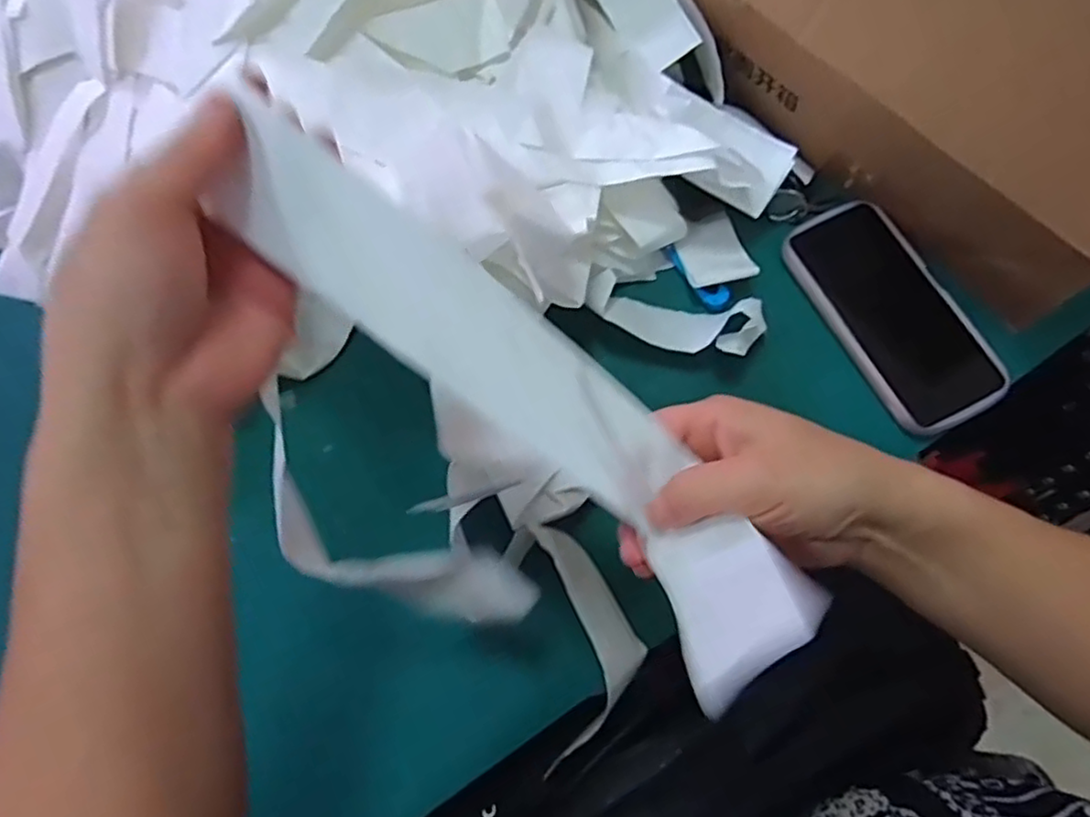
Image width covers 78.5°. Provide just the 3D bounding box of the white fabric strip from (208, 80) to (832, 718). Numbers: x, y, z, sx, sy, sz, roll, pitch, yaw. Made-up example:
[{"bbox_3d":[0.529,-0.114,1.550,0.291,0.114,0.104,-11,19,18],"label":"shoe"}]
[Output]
[{"bbox_3d":[-0.012,-0.012,0.243,0.245,0.073,0.067,43,77,-2],"label":"white fabric strip"}]

